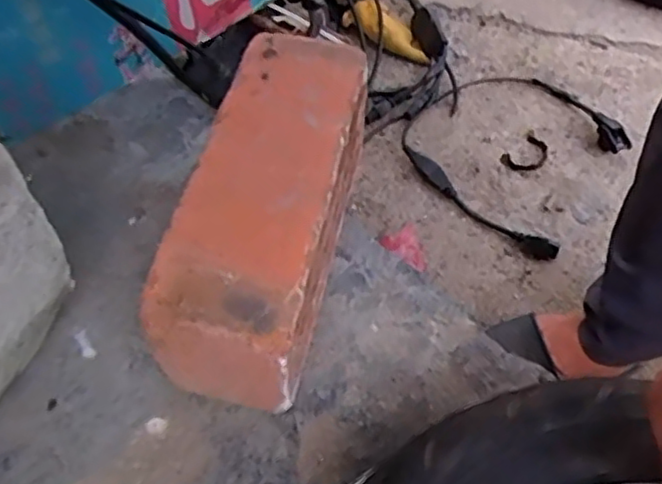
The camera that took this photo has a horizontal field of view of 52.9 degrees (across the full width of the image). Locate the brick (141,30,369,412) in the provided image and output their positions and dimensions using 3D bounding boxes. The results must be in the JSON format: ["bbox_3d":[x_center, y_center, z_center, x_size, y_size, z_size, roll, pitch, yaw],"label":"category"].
[{"bbox_3d":[-0.037,-0.012,0.445,0.088,0.115,0.242,12,58,8],"label":"brick"}]

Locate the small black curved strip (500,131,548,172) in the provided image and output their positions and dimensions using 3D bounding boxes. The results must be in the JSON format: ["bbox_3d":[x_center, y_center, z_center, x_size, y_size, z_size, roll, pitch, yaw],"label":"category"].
[{"bbox_3d":[0.305,-0.136,1.031,0.074,0.008,0.053,-37,65,-21],"label":"small black curved strip"}]

